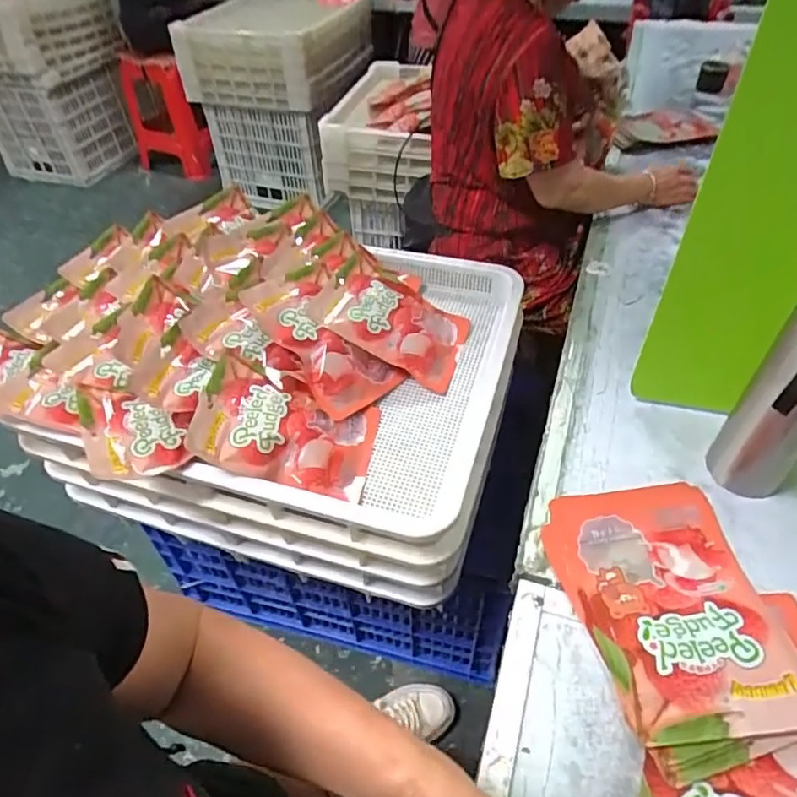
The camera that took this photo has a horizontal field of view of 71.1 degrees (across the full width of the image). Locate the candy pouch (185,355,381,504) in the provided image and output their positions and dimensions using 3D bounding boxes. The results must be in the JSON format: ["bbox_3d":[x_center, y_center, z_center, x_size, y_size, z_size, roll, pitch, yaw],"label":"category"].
[{"bbox_3d":[-0.130,0.037,0.680,0.212,0.029,0.139,21,52,-13],"label":"candy pouch"}]

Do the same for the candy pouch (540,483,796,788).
[{"bbox_3d":[0.252,0.193,0.517,0.164,0.022,0.246,-9,47,-5],"label":"candy pouch"}]

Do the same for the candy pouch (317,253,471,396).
[{"bbox_3d":[0.000,-0.109,0.797,0.203,0.030,0.144,28,56,-7],"label":"candy pouch"}]

